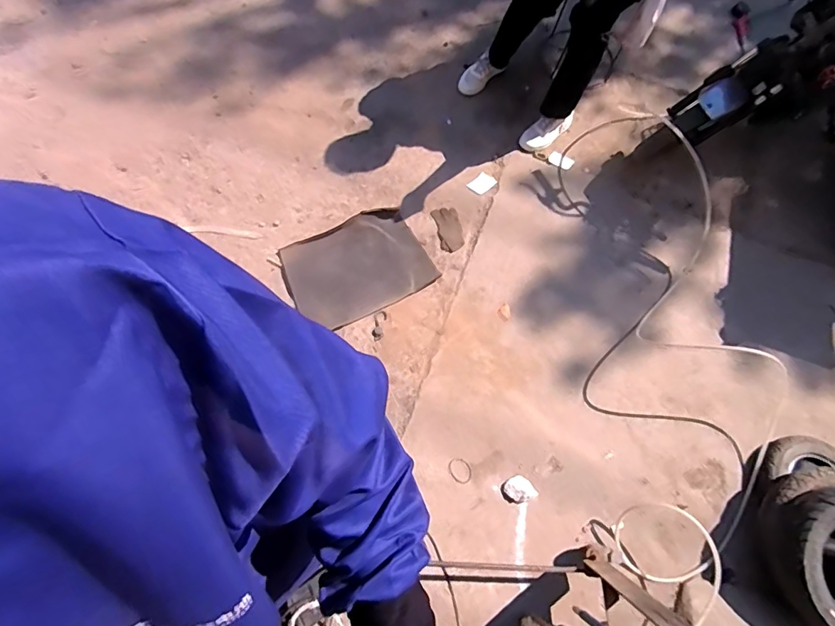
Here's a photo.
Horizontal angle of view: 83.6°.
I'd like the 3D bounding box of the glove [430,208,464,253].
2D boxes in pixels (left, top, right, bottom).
[{"bbox_3d":[0.117,-0.313,1.744,0.094,0.026,0.182,-12,72,-9],"label":"glove"}]

